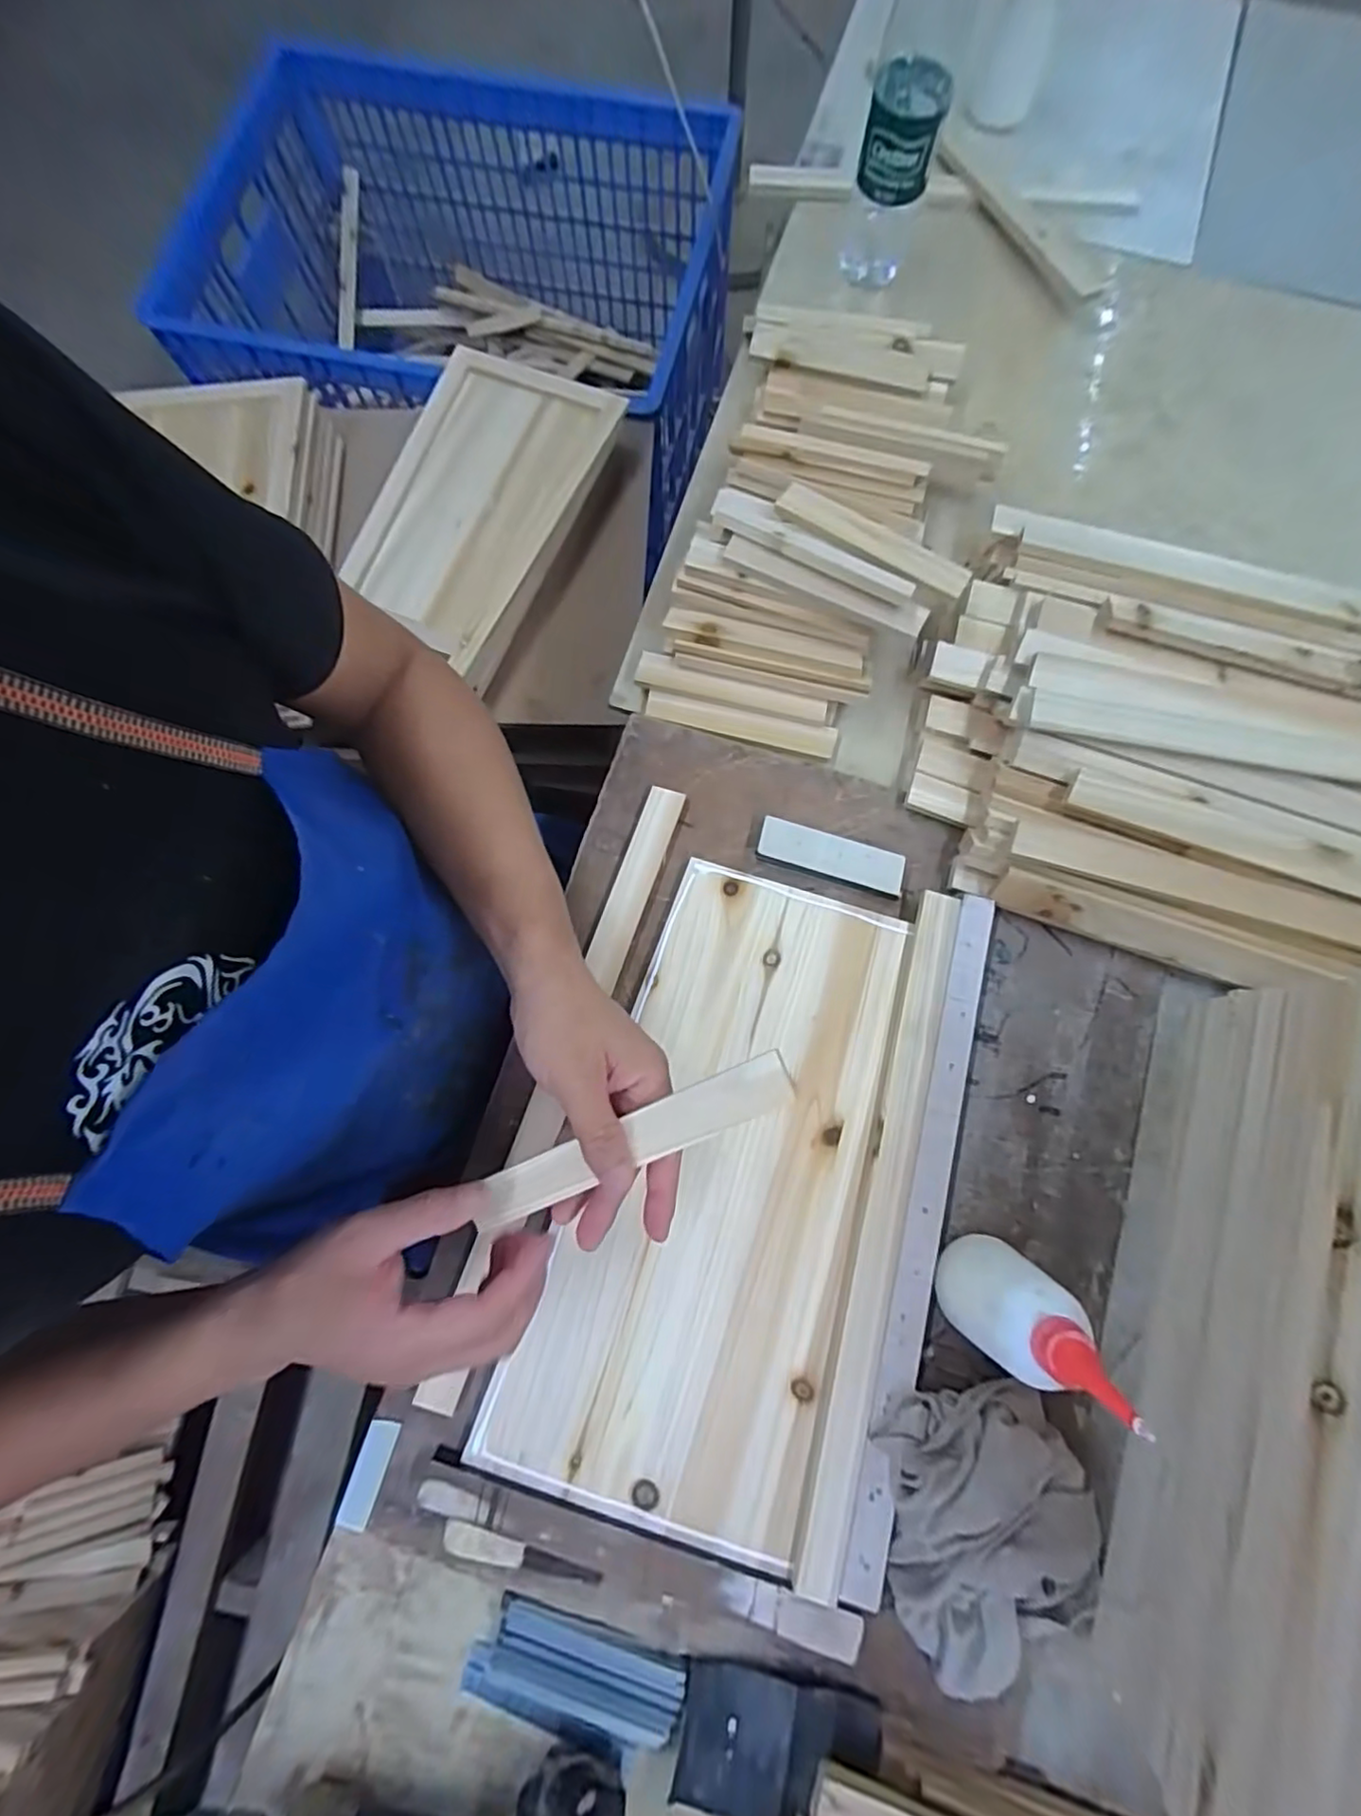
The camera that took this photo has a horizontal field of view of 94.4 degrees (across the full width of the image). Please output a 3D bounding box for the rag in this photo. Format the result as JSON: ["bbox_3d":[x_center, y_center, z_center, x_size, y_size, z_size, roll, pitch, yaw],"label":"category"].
[{"bbox_3d":[0.191,0.382,0.377,0.124,0.044,0.153,-10,78,-2],"label":"rag"}]

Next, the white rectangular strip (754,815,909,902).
[{"bbox_3d":[0.114,-0.039,0.481,0.109,0.016,0.034,19,79,4],"label":"white rectangular strip"}]

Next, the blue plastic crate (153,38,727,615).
[{"bbox_3d":[-0.390,-1.082,1.170,0.869,0.356,0.634,14,79,2],"label":"blue plastic crate"}]

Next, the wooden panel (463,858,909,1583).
[{"bbox_3d":[0.032,0.188,0.438,0.197,0.008,0.421,18,79,4],"label":"wooden panel"}]

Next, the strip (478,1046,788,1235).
[{"bbox_3d":[-0.030,0.129,0.340,0.193,0.011,0.027,-28,79,12],"label":"strip"}]

